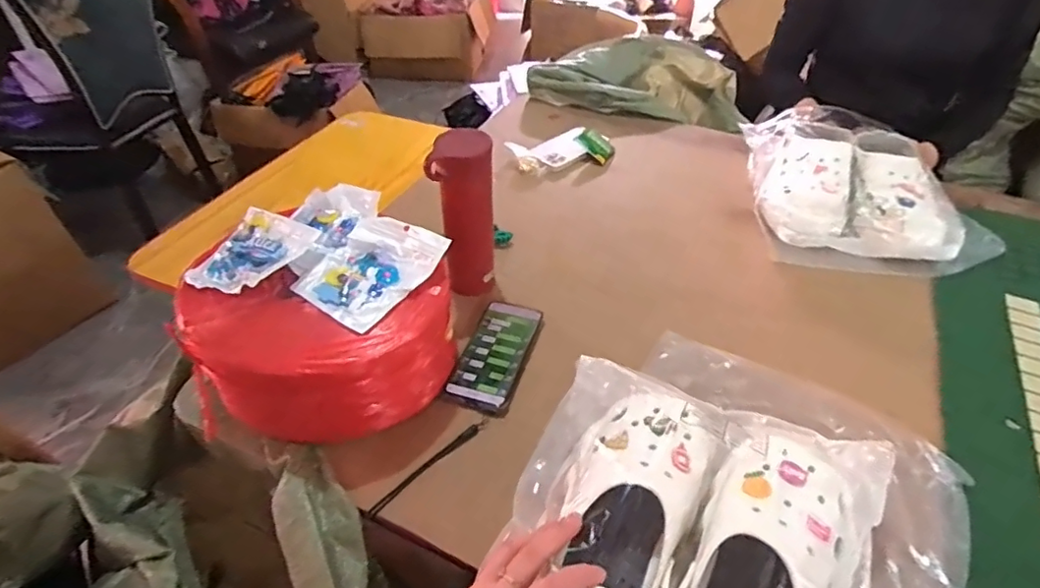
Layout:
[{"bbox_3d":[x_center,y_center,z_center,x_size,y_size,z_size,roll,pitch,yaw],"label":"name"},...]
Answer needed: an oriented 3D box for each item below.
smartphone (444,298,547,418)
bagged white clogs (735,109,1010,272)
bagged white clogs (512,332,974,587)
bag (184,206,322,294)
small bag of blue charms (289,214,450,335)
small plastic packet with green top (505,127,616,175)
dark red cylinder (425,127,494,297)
[{"bbox_3d":[-0.028,0.071,0.694,0.075,0.012,0.166,12,44,14],"label":"smartphone"},{"bbox_3d":[0.549,-0.187,0.930,0.321,0.077,0.377,5,43,6],"label":"bagged white clogs"},{"bbox_3d":[0.197,0.191,0.513,0.373,0.112,0.429,22,47,23],"label":"bagged white clogs"},{"bbox_3d":[-0.287,-0.044,0.605,0.092,0.030,0.107,21,46,22],"label":"bag"},{"bbox_3d":[-0.159,-0.029,0.606,0.117,0.031,0.137,22,47,23],"label":"small bag of blue charms"},{"bbox_3d":[0.077,-0.264,1.043,0.194,0.032,0.093,-13,44,-13],"label":"small plastic packet with green top"},{"bbox_3d":[-0.067,-0.082,0.706,0.072,0.225,0.058,-2,42,-1],"label":"dark red cylinder"}]

